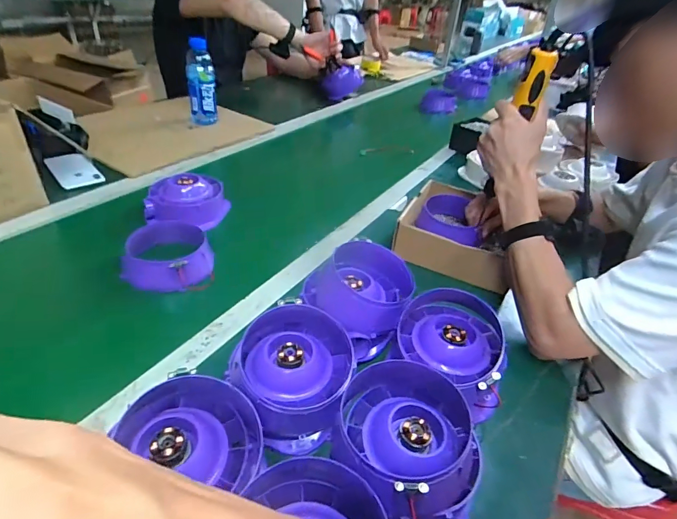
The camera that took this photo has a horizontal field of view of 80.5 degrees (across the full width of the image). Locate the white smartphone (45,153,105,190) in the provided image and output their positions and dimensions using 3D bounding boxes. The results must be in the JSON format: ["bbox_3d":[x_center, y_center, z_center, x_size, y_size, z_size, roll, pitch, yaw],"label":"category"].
[{"bbox_3d":[-0.541,-0.184,0.818,0.075,0.006,0.122,-29,61,-34],"label":"white smartphone"}]

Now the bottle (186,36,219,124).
[{"bbox_3d":[-0.364,-0.468,1.059,0.068,0.202,0.061,-9,39,-21],"label":"bottle"}]

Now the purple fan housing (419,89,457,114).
[{"bbox_3d":[0.359,-0.563,1.432,0.125,0.075,0.061,12,37,7],"label":"purple fan housing"}]

